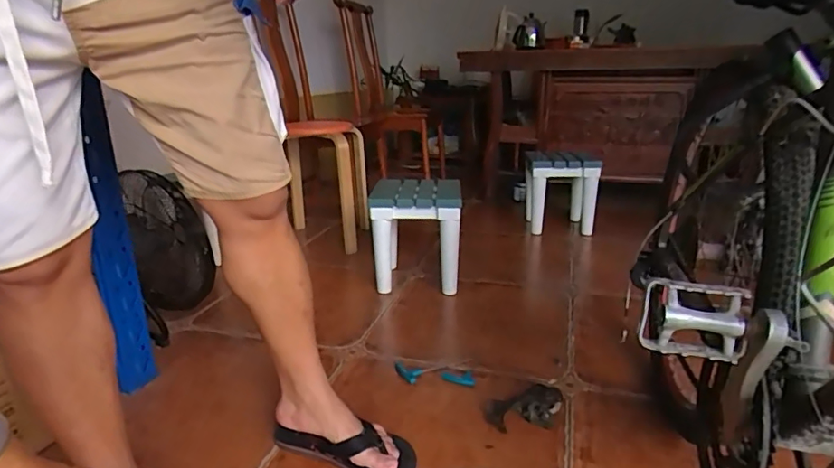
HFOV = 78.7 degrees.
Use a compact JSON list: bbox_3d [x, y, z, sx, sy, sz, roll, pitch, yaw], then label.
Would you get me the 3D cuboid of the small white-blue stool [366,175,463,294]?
[{"bbox_3d":[-0.002,0.005,1.539,0.250,0.292,0.246,0,18,4],"label":"small white-blue stool"}]

